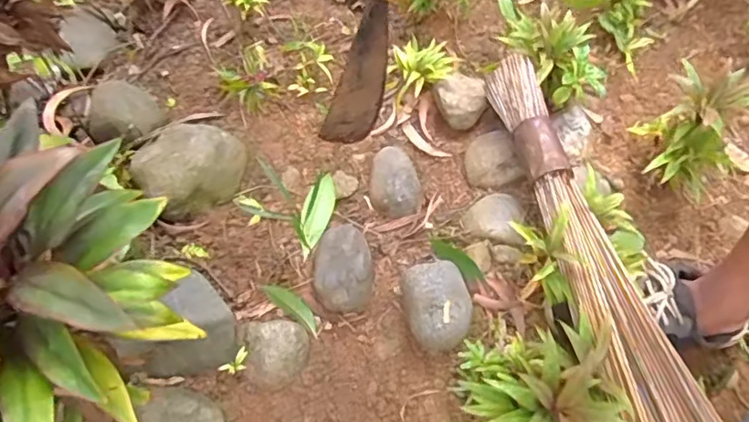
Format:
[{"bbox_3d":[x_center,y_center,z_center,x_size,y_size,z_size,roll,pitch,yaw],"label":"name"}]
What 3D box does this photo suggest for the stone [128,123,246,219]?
[{"bbox_3d":[-0.241,-0.067,0.744,0.143,0.070,0.116,-37,70,-17],"label":"stone"}]

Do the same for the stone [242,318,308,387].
[{"bbox_3d":[-0.113,0.164,0.664,0.069,0.040,0.073,0,58,0],"label":"stone"}]

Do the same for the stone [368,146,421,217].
[{"bbox_3d":[0.029,-0.044,0.771,0.071,0.035,0.105,-1,64,-1],"label":"stone"}]

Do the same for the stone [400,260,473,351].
[{"bbox_3d":[0.074,0.110,0.676,0.080,0.065,0.110,-5,58,-3],"label":"stone"}]

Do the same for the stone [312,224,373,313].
[{"bbox_3d":[-0.040,0.072,0.712,0.077,0.052,0.108,-13,65,-7],"label":"stone"}]

